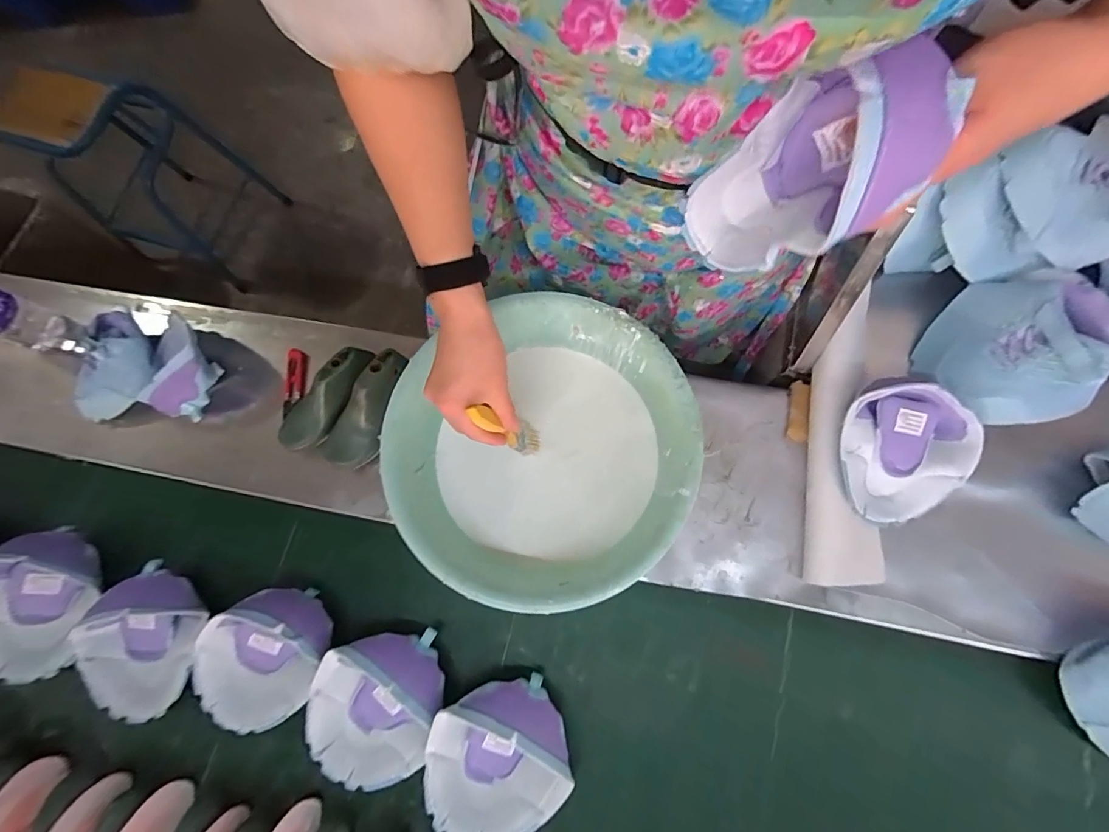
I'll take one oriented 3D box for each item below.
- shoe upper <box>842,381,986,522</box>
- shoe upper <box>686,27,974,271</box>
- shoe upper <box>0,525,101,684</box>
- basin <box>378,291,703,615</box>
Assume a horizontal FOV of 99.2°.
[{"bbox_3d":[0.366,0.043,0.502,0.139,0.088,0.127,19,79,8],"label":"shoe upper"},{"bbox_3d":[0.146,-0.151,0.301,0.071,0.164,0.077,-38,104,-10],"label":"shoe upper"},{"bbox_3d":[-0.614,0.218,0.548,0.136,0.053,0.172,-7,76,2],"label":"shoe upper"},{"bbox_3d":[-0.014,0.045,0.515,0.298,0.149,0.290,-1,76,4],"label":"basin"}]

